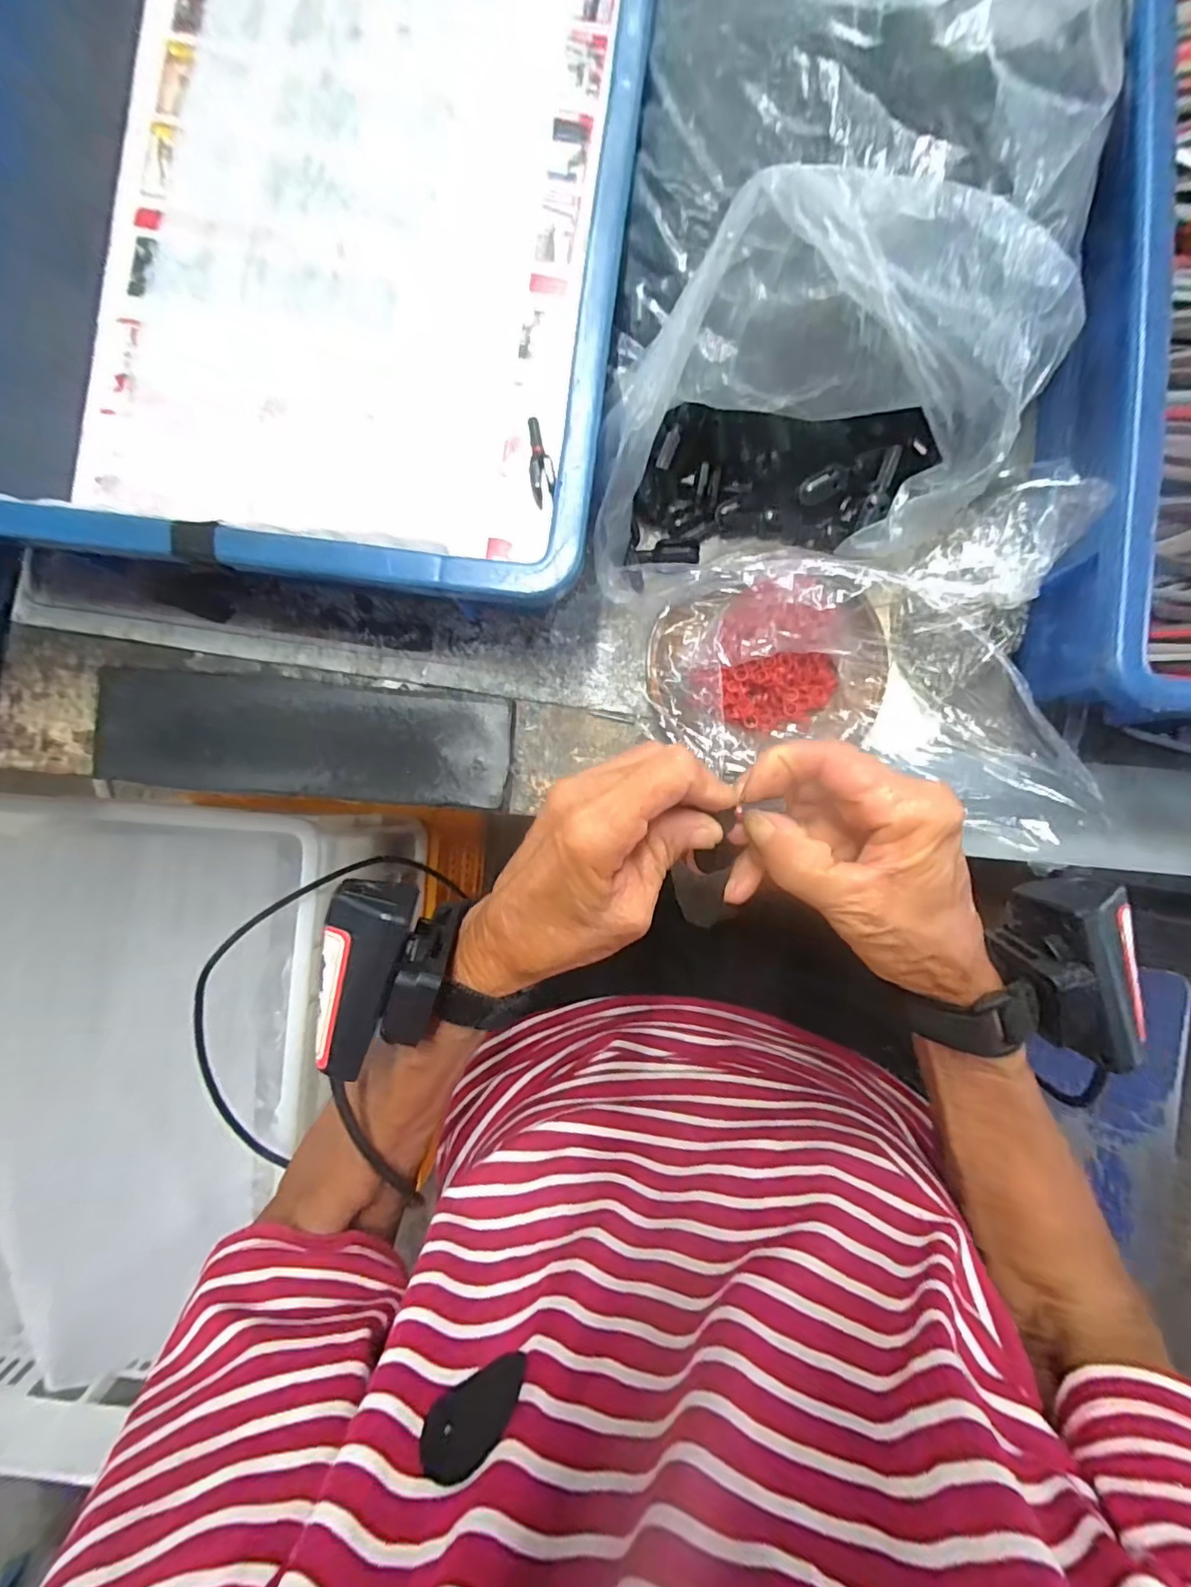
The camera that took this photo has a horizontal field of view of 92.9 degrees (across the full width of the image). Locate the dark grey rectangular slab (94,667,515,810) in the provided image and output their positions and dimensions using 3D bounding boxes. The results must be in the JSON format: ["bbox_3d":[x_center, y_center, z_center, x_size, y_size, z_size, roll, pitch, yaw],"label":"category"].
[{"bbox_3d":[-0.152,-0.029,0.293,0.212,0.017,0.060,4,90,2],"label":"dark grey rectangular slab"}]

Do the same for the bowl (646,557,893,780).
[{"bbox_3d":[0.084,-0.065,0.275,0.115,0.029,0.093,-17,89,1],"label":"bowl"}]

